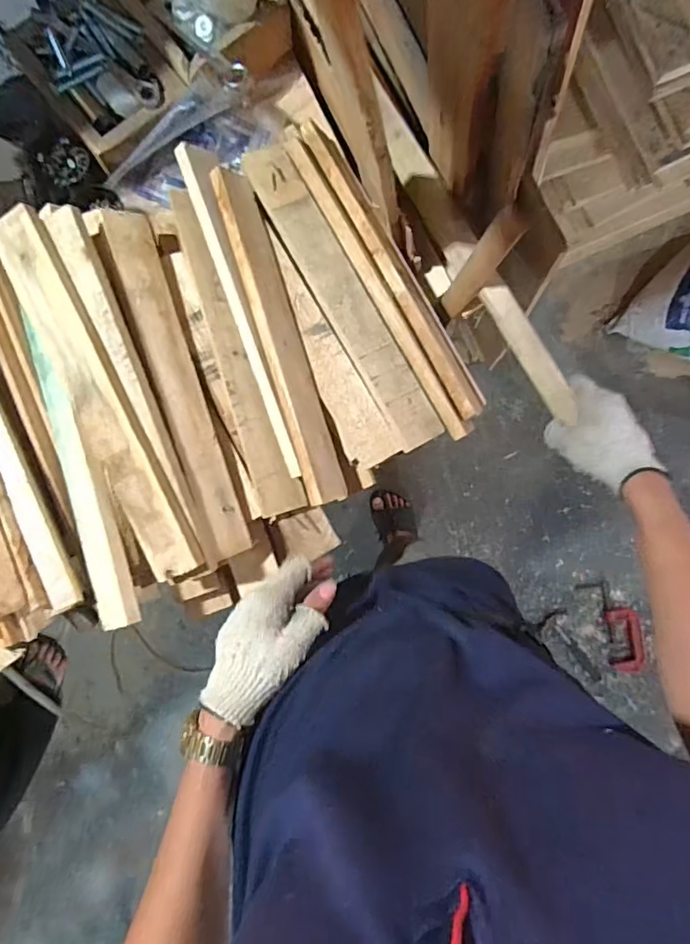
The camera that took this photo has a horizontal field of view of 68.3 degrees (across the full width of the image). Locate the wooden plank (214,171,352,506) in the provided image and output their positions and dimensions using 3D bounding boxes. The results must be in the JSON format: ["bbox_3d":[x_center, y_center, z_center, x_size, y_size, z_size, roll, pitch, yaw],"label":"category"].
[{"bbox_3d":[-0.069,-0.143,0.544,0.046,0.027,0.362,-17,88,-4],"label":"wooden plank"}]

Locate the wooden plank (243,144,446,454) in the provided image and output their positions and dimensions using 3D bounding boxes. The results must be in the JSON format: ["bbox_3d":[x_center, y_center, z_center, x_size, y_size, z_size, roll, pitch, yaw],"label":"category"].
[{"bbox_3d":[-0.001,-0.192,0.566,0.056,0.023,0.360,-30,89,-5],"label":"wooden plank"}]

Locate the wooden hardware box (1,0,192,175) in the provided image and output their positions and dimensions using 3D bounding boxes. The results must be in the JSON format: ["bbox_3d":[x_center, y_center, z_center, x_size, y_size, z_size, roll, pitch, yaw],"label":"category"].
[{"bbox_3d":[-0.266,-0.450,0.564,0.145,0.034,0.170,-37,89,-5],"label":"wooden hardware box"}]

